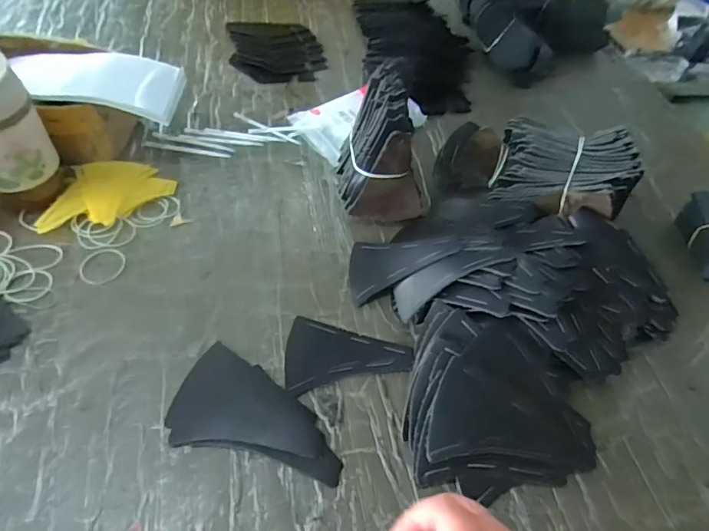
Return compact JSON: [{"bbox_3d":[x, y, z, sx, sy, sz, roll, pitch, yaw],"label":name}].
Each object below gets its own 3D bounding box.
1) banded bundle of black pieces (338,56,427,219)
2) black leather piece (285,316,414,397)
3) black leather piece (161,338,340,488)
[{"bbox_3d":[0.035,-0.144,0.555,0.094,0.138,0.128,-2,53,-8],"label":"banded bundle of black pieces"},{"bbox_3d":[-0.010,0.095,0.456,0.120,0.005,0.075,16,52,6],"label":"black leather piece"},{"bbox_3d":[-0.084,0.138,0.412,0.156,0.004,0.086,27,54,14],"label":"black leather piece"}]

